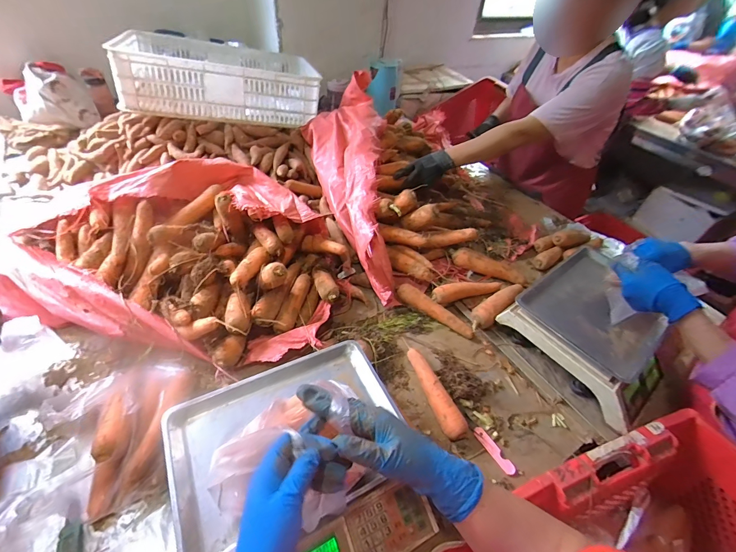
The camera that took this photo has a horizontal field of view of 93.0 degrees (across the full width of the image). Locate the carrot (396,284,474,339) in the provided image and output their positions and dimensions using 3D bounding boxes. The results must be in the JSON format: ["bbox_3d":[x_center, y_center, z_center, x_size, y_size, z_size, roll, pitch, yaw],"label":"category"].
[{"bbox_3d":[0.160,0.081,0.838,0.202,0.057,0.038,26,47,19],"label":"carrot"}]

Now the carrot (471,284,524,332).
[{"bbox_3d":[0.306,0.067,0.824,0.172,0.043,0.055,-31,56,-32],"label":"carrot"}]

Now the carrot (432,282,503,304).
[{"bbox_3d":[0.257,0.040,0.880,0.194,0.040,0.042,-4,45,-11],"label":"carrot"}]

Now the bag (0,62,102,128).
[{"bbox_3d":[-1.213,-0.692,1.336,0.227,0.177,0.224,31,49,23],"label":"bag"}]

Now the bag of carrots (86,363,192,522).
[{"bbox_3d":[-0.374,0.241,0.581,0.133,0.111,0.233,-8,46,-14],"label":"bag of carrots"}]

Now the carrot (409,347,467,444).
[{"bbox_3d":[0.132,0.225,0.701,0.045,0.047,0.200,-9,46,-16],"label":"carrot"}]

